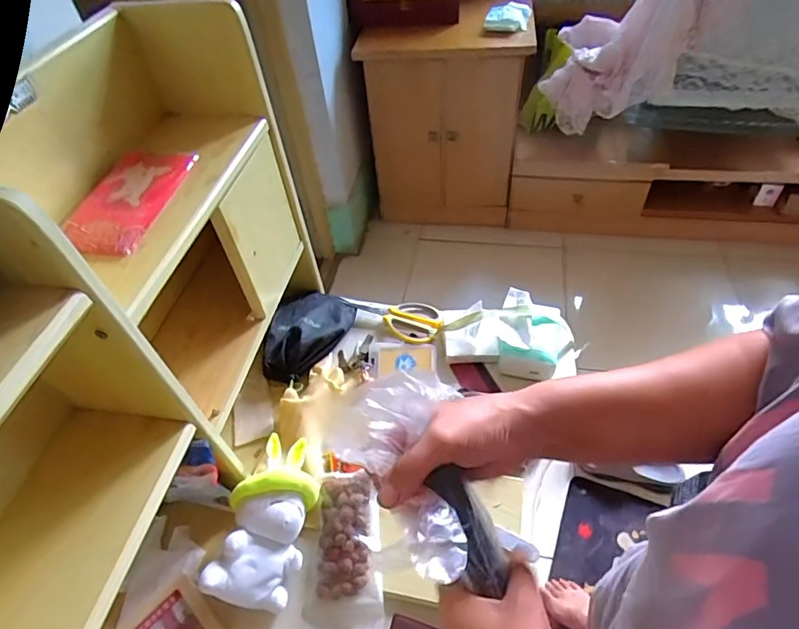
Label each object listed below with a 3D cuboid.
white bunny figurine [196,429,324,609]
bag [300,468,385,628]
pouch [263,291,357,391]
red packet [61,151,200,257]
[{"bbox_3d":[-0.158,0.251,0.618,0.092,0.095,0.207,7,50,12],"label":"white bunny figurine"},{"bbox_3d":[-0.066,0.296,0.612,0.095,0.025,0.186,-1,61,5],"label":"bag"},{"bbox_3d":[-0.164,0.028,0.843,0.123,0.048,0.191,18,53,21],"label":"pouch"},{"bbox_3d":[-0.300,-0.128,0.534,0.104,0.014,0.169,2,49,8],"label":"red packet"}]

